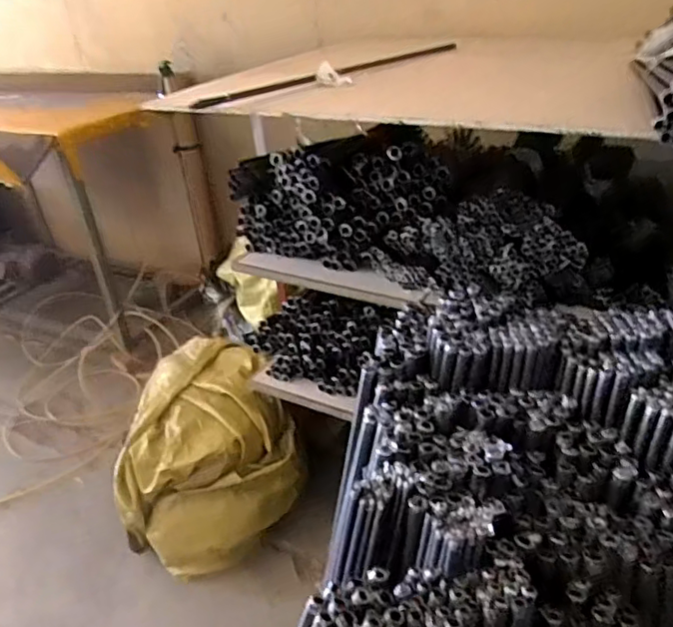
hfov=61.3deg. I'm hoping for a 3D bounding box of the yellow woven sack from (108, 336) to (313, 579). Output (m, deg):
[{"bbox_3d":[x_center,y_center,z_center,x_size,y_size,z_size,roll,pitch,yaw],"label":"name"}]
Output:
[{"bbox_3d":[-0.386,0.387,1.644,0.466,0.360,0.553,-12,33,-12],"label":"yellow woven sack"}]

